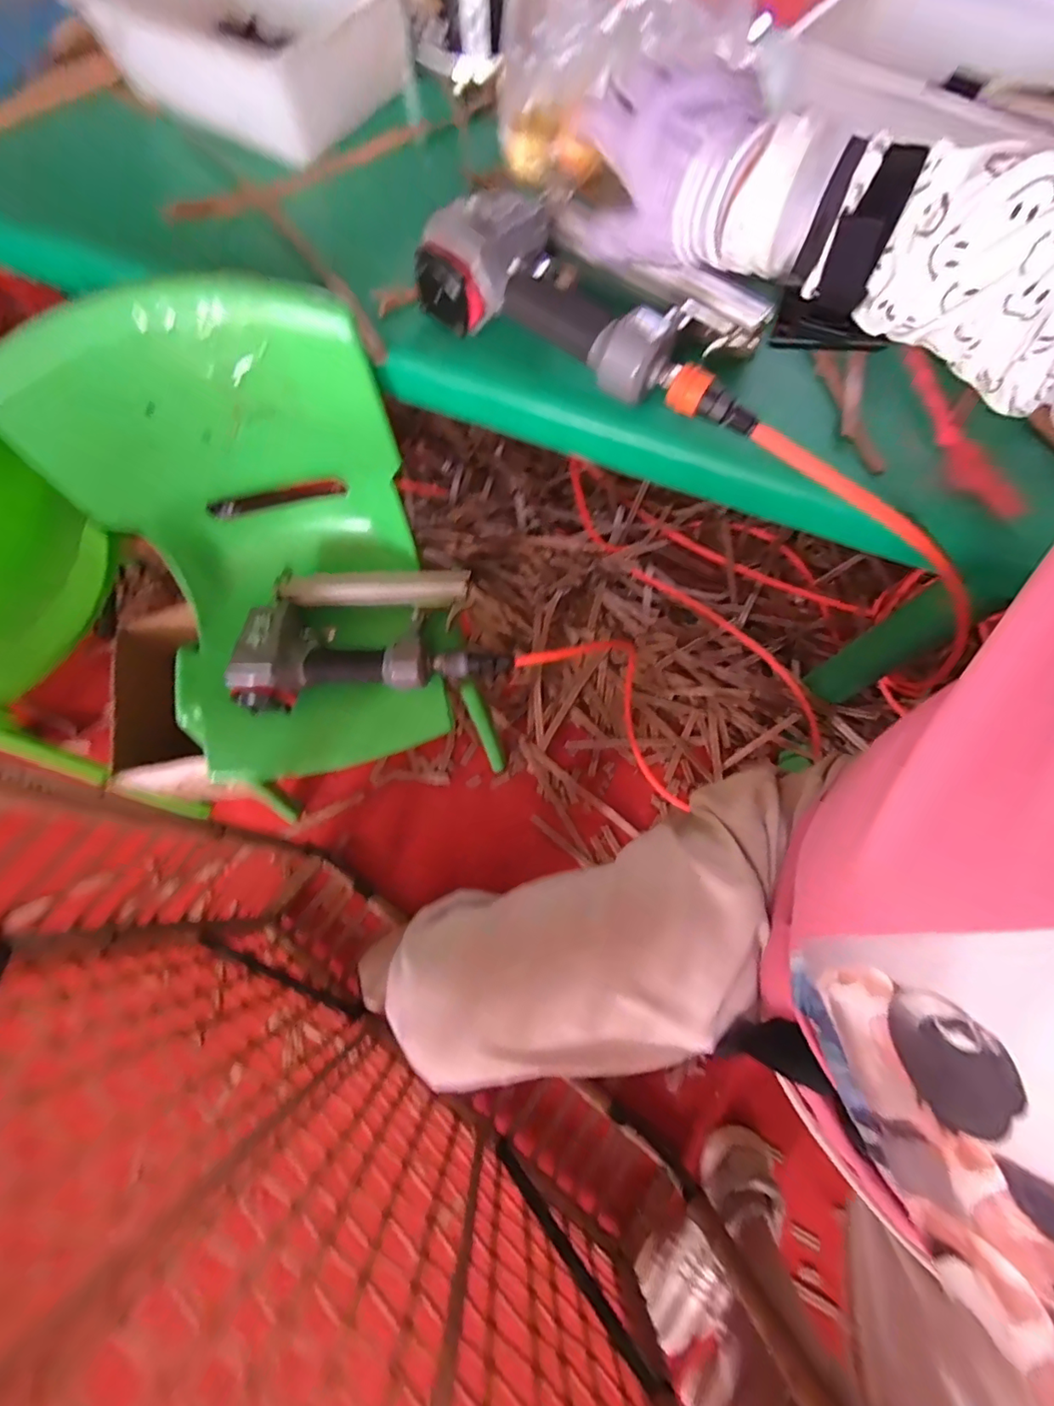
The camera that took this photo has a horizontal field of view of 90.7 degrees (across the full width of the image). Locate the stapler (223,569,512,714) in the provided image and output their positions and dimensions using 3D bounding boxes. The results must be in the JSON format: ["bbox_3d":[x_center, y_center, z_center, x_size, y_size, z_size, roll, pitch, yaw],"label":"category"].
[{"bbox_3d":[-0.165,-0.081,0.547,0.271,0.045,0.143,-9,73,-2],"label":"stapler"}]

